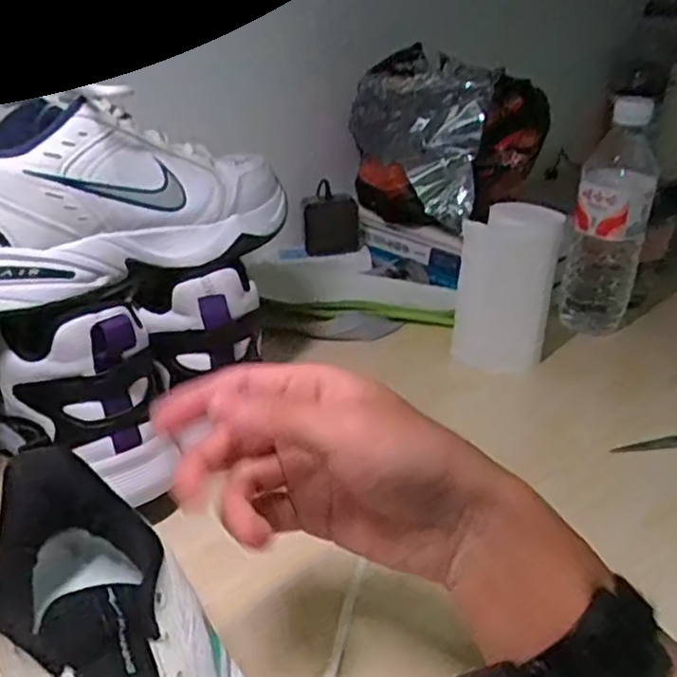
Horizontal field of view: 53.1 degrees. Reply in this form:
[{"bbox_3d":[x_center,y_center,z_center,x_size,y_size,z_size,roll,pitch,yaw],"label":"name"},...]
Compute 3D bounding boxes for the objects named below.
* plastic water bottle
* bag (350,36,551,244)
[{"bbox_3d":[0.262,-0.112,0.654,0.072,0.217,0.055,13,31,19],"label":"plastic water bottle"},{"bbox_3d":[0.130,-0.240,0.808,0.174,0.166,0.189,22,35,32],"label":"bag"}]

